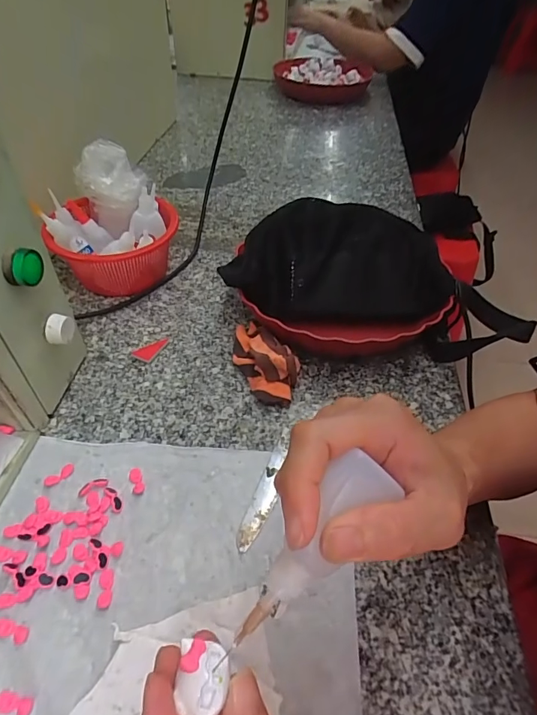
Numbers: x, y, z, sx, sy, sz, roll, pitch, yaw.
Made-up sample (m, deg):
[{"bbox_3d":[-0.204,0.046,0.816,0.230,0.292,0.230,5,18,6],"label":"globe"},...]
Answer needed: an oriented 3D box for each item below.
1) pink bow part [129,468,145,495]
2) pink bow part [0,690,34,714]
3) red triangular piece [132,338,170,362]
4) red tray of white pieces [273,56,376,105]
[{"bbox_3d":[-0.110,0.102,0.361,0.011,0.004,0.024,-16,49,-17],"label":"pink bow part"},{"bbox_3d":[-0.153,0.208,0.260,0.024,0.004,0.010,11,47,7],"label":"pink bow part"},{"bbox_3d":[-0.127,-0.012,0.467,0.023,0.004,0.039,24,50,19],"label":"red triangular piece"},{"bbox_3d":[0.132,-0.678,1.069,0.226,0.064,0.272,14,48,10],"label":"red tray of white pieces"}]

